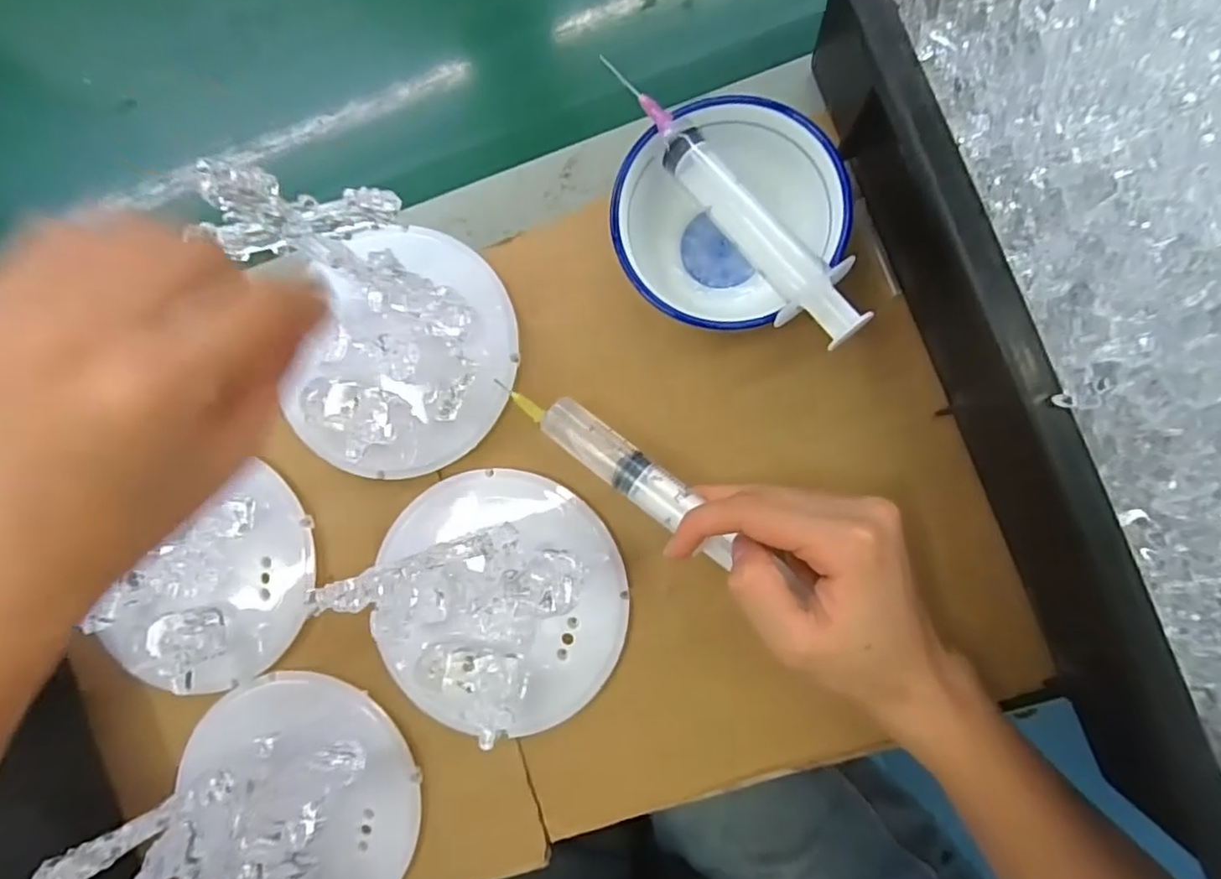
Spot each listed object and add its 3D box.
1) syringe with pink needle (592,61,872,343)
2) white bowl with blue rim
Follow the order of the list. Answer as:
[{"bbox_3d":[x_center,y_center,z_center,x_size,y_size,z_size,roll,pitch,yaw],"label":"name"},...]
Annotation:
[{"bbox_3d":[0.052,-0.098,0.254,0.030,0.016,0.143,-37,85,3],"label":"syringe with pink needle"},{"bbox_3d":[0.052,-0.095,0.284,0.094,0.053,0.093,0,88,6],"label":"white bowl with blue rim"}]

